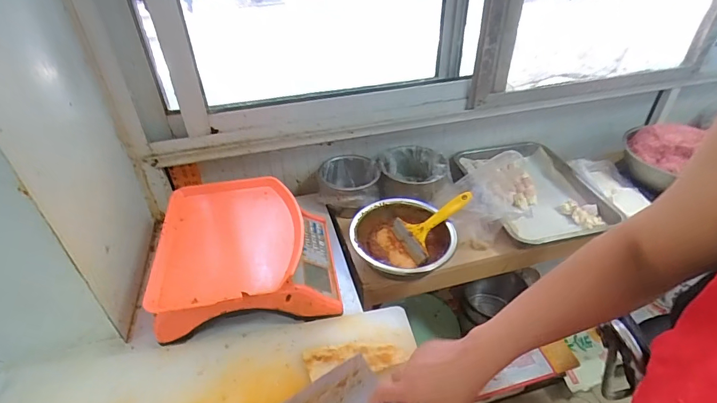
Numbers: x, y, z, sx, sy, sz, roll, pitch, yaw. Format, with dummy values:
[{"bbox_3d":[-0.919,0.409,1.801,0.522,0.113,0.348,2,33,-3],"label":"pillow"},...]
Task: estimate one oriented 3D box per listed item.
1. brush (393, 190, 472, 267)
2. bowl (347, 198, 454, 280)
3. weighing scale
[{"bbox_3d":[0.152,0.036,0.819,0.165,0.022,0.101,-37,46,-1],"label":"brush"},{"bbox_3d":[0.084,0.078,0.808,0.187,0.061,0.186,0,39,0],"label":"bowl"},{"bbox_3d":[-0.188,0.087,0.733,0.285,0.105,0.286,-5,39,-7],"label":"weighing scale"}]

